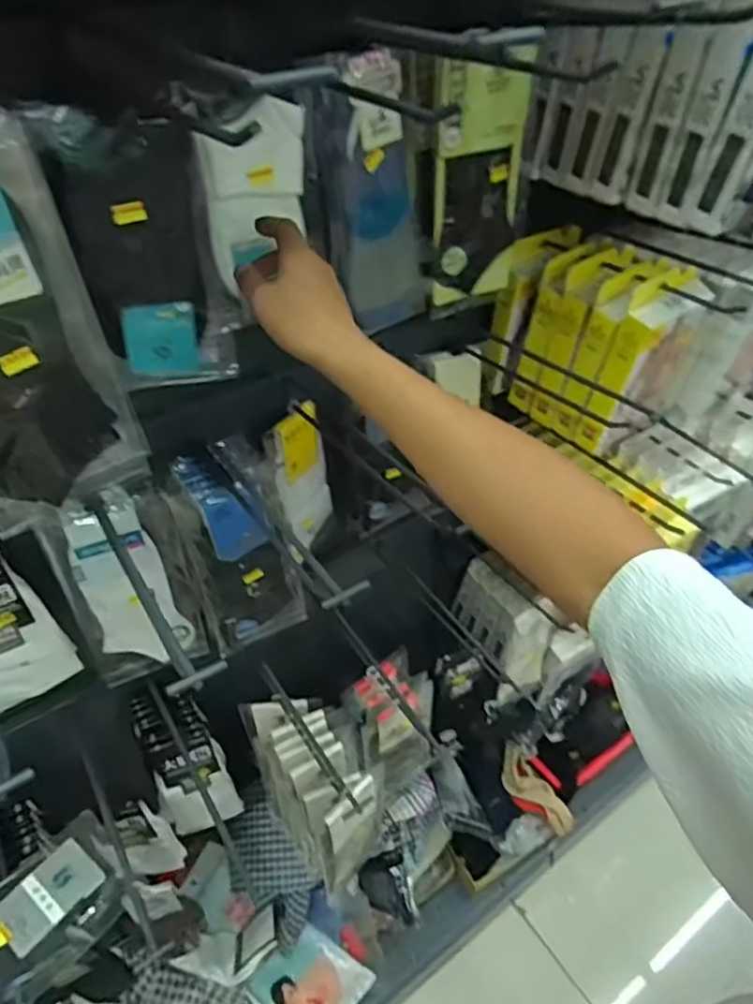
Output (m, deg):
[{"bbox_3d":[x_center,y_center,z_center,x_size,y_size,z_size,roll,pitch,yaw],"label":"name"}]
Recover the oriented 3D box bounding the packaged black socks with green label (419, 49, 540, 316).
[{"bbox_3d":[0.103,-0.317,0.660,0.113,0.230,0.025,-20,50,-15],"label":"packaged black socks with green label"}]

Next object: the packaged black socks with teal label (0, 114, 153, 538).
[{"bbox_3d":[-0.248,-0.107,0.441,0.122,0.263,0.037,-28,48,-26],"label":"packaged black socks with teal label"}]

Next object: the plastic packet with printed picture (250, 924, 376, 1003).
[{"bbox_3d":[-0.111,0.848,1.136,0.159,0.027,0.175,41,94,4],"label":"plastic packet with printed picture"}]

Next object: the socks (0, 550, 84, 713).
[{"bbox_3d":[-0.375,0.132,0.653,0.032,0.196,0.092,27,52,31],"label":"socks"}]

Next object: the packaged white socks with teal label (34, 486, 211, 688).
[{"bbox_3d":[-0.270,0.102,0.721,0.126,0.271,0.037,-14,42,-15],"label":"packaged white socks with teal label"}]

